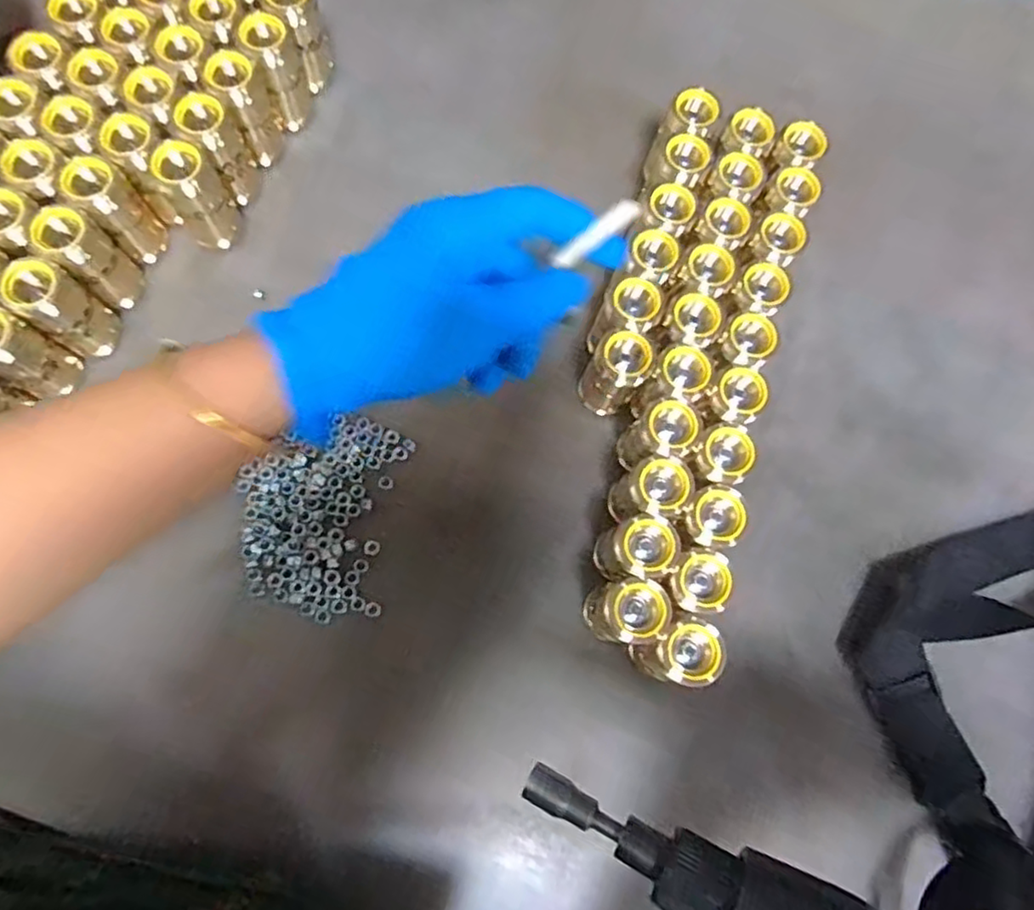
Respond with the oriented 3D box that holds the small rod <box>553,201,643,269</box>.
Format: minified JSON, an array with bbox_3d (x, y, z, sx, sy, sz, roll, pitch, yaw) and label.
[{"bbox_3d":[0.033,-0.092,0.268,0.041,0.005,0.007,-36,76,5],"label":"small rod"}]

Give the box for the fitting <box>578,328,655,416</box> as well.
[{"bbox_3d":[0.054,-0.041,0.367,0.030,0.066,0.031,1,78,-5],"label":"fitting"}]

